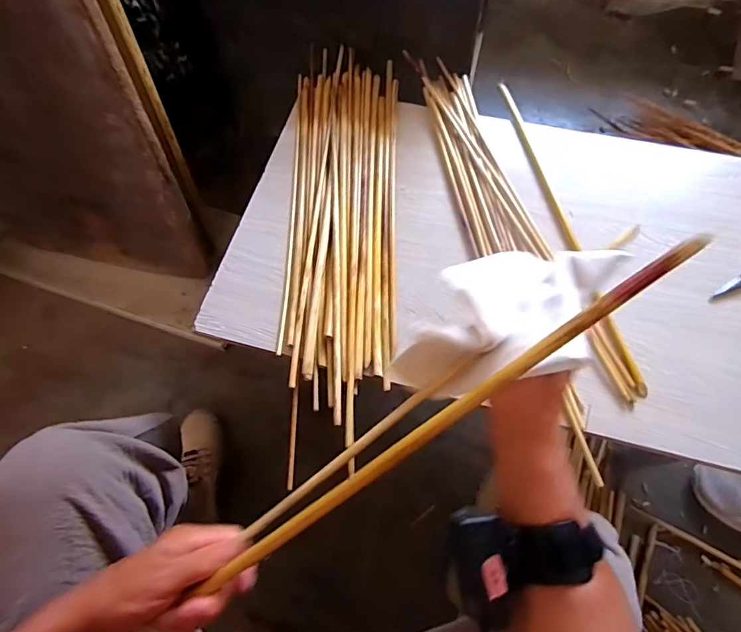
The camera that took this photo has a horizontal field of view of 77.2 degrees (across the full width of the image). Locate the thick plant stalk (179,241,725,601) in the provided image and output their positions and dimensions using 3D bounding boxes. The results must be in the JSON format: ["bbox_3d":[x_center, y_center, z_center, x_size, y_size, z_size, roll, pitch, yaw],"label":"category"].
[{"bbox_3d":[0.038,0.074,0.305,0.385,0.011,0.014,-38,67,11],"label":"thick plant stalk"}]

